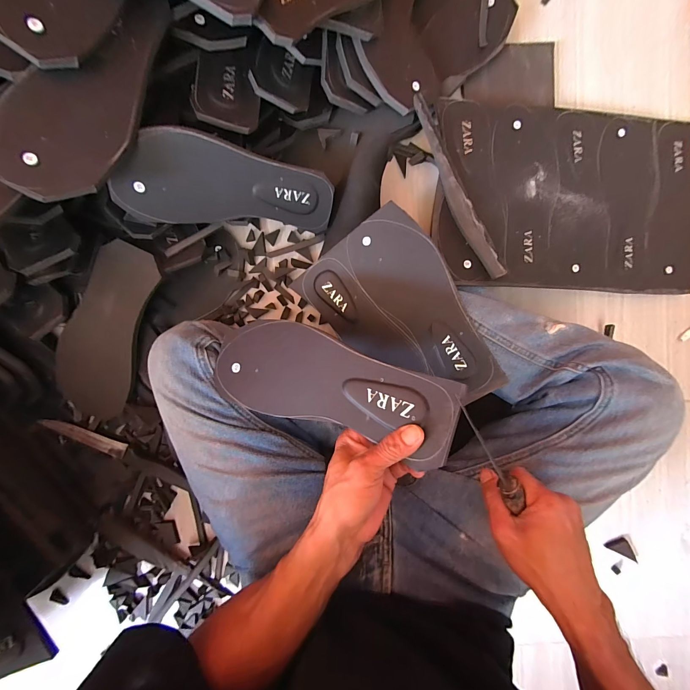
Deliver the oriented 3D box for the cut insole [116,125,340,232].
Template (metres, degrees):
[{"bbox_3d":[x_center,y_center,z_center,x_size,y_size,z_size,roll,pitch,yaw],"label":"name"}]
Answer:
[{"bbox_3d":[-0.137,-0.193,0.382,0.245,0.018,0.099,-1,136,-16],"label":"cut insole"}]

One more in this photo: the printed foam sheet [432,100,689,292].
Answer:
[{"bbox_3d":[0.336,-0.212,0.451,0.427,0.015,0.255,0,88,-9],"label":"printed foam sheet"}]

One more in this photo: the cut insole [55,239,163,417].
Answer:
[{"bbox_3d":[-0.327,-0.008,0.424,0.096,0.020,0.271,28,107,-2],"label":"cut insole"}]

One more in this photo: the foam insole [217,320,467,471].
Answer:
[{"bbox_3d":[-0.022,0.036,0.307,0.252,0.015,0.091,14,91,23],"label":"foam insole"}]

